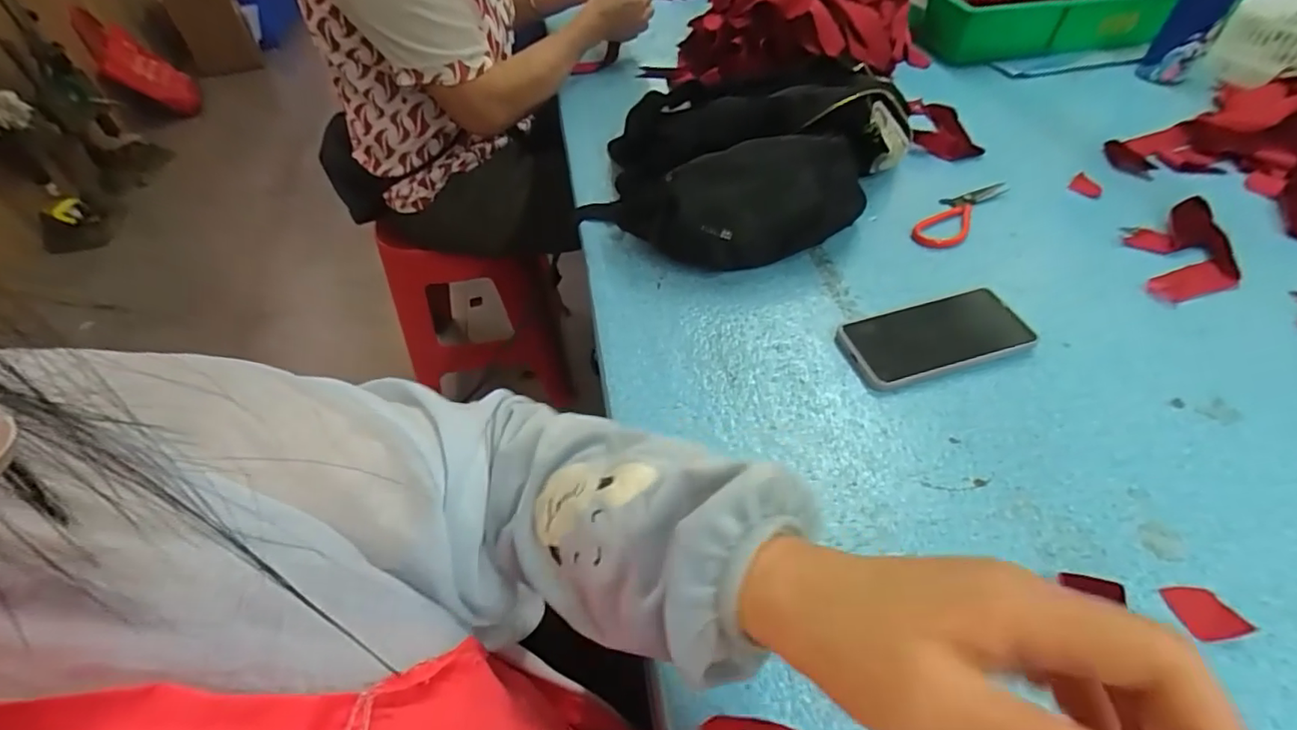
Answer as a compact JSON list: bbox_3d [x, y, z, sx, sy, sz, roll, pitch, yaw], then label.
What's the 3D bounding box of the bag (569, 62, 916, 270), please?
[{"bbox_3d":[0.121,-0.230,0.642,0.372,0.107,0.252,-3,50,0],"label":"bag"}]

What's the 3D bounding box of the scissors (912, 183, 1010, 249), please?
[{"bbox_3d":[0.356,-0.178,0.651,0.050,0.008,0.160,33,59,27],"label":"scissors"}]

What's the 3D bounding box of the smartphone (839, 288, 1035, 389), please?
[{"bbox_3d":[0.263,-0.025,0.525,0.166,0.011,0.078,-14,50,-8],"label":"smartphone"}]

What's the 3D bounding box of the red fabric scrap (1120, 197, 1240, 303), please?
[{"bbox_3d":[0.559,-0.122,0.592,0.096,0.020,0.146,7,51,9],"label":"red fabric scrap"}]

